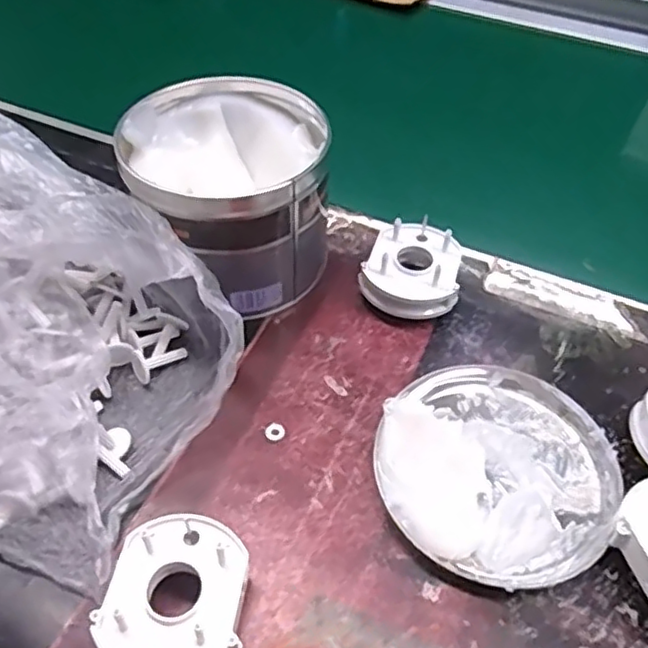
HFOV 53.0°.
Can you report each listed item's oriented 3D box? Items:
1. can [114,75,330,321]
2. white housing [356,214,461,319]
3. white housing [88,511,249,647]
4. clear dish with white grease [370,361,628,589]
[{"bbox_3d":[-0.058,-0.083,0.430,0.120,0.100,0.124,1,49,-2],"label":"can"},{"bbox_3d":[0.060,-0.035,0.437,0.062,0.036,0.066,16,50,11],"label":"white housing"},{"bbox_3d":[-0.067,0.127,0.296,0.060,0.026,0.072,1,49,-2],"label":"white housing"},{"bbox_3d":[0.093,0.073,0.352,0.125,0.025,0.127,1,49,-2],"label":"clear dish with white grease"}]

